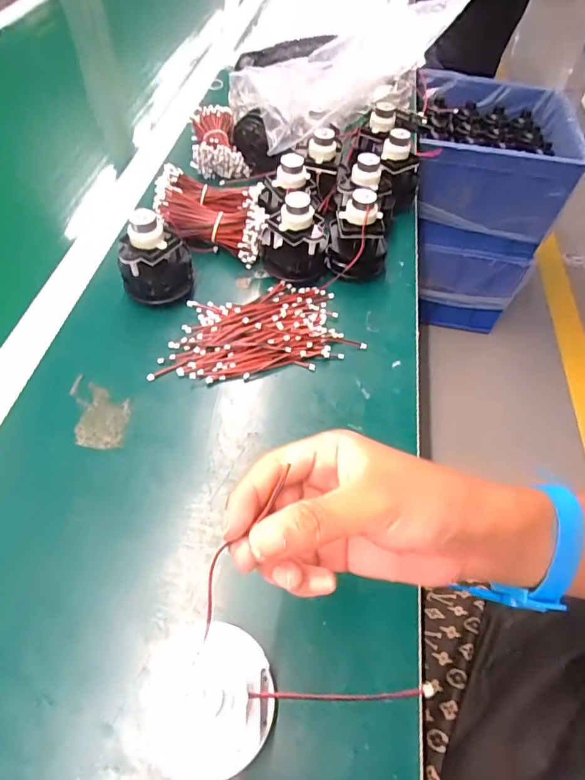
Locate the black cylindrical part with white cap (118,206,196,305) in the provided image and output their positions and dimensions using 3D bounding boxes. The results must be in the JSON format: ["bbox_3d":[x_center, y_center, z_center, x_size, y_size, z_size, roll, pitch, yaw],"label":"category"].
[{"bbox_3d":[-0.132,-0.125,0.458,0.063,0.084,0.055,2,53,-5],"label":"black cylindrical part with white cap"}]

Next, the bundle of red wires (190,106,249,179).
[{"bbox_3d":[-0.101,-0.339,0.639,0.070,0.046,0.118,-3,54,-8],"label":"bundle of red wires"}]

